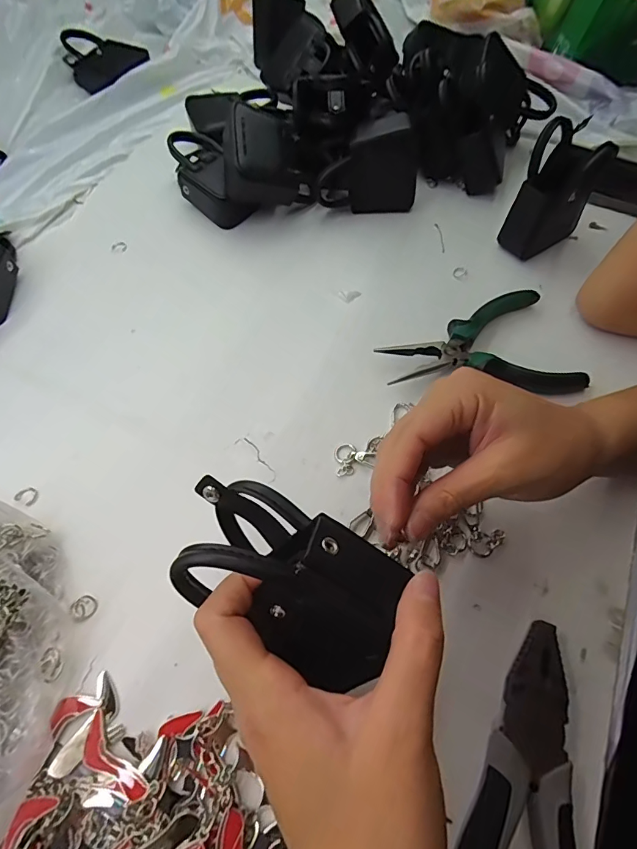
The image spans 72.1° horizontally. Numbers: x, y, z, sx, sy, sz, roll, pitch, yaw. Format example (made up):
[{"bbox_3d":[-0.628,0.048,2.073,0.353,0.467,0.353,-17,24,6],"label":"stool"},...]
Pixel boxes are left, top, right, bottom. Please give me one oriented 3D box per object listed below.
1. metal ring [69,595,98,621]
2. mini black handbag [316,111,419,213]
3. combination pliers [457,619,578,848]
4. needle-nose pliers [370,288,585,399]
[{"bbox_3d":[-0.138,0.108,0.257,0.013,0.004,0.014,1,61,-2],"label":"metal ring"},{"bbox_3d":[0.045,-0.247,0.419,0.097,0.075,0.039,-7,61,-6],"label":"mini black handbag"},{"bbox_3d":[0.099,0.190,0.204,0.052,0.024,0.178,23,63,11],"label":"combination pliers"},{"bbox_3d":[0.129,-0.051,0.343,0.147,0.022,0.095,-18,63,-11],"label":"needle-nose pliers"}]

